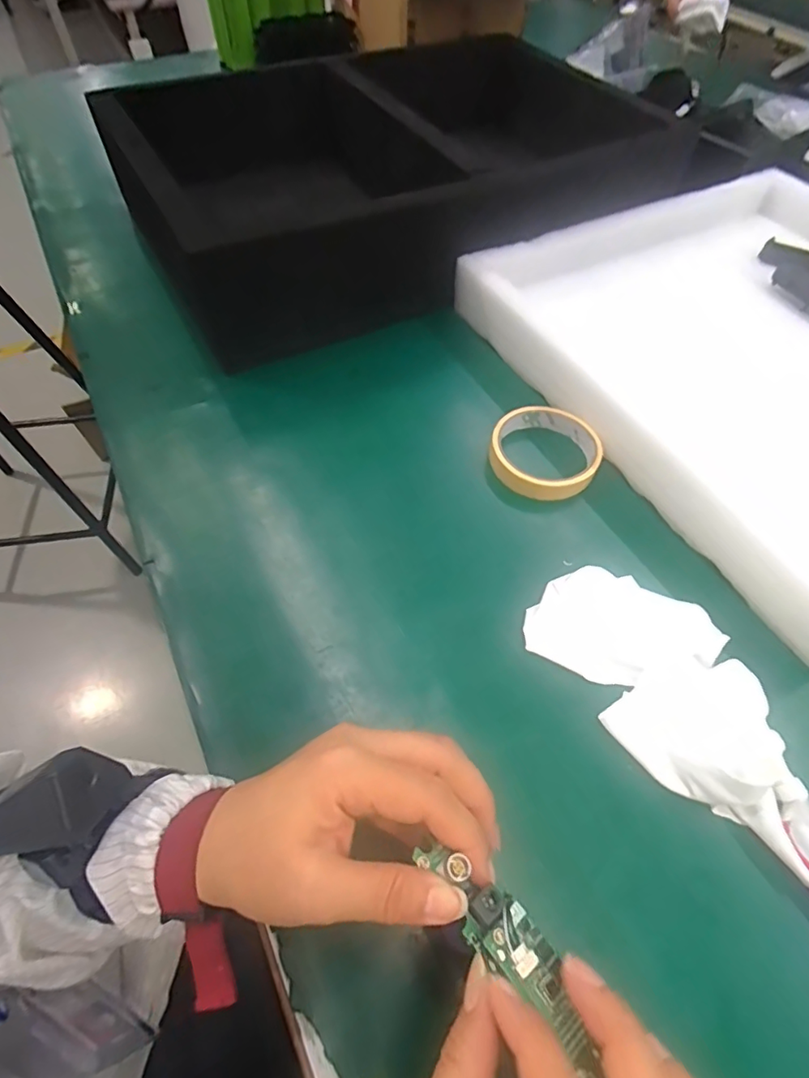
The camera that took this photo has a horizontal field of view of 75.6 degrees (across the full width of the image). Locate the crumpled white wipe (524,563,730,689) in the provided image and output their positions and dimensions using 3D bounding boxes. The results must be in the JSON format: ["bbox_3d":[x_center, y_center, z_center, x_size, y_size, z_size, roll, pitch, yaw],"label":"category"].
[{"bbox_3d":[0.147,0.060,0.347,0.123,0.016,0.072,14,58,7],"label":"crumpled white wipe"}]

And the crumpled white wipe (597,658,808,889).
[{"bbox_3d":[0.189,0.119,0.299,0.084,0.035,0.115,-35,64,-20],"label":"crumpled white wipe"}]

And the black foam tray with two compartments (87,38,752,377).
[{"bbox_3d":[0.048,-0.442,0.609,0.616,0.121,0.379,-28,63,-18],"label":"black foam tray with two compartments"}]

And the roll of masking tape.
[{"bbox_3d":[0.114,-0.073,0.430,0.089,0.019,0.090,1,58,-1],"label":"roll of masking tape"}]

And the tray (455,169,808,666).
[{"bbox_3d":[0.348,-0.172,0.476,0.435,0.053,0.441,-23,62,-16],"label":"tray"}]

